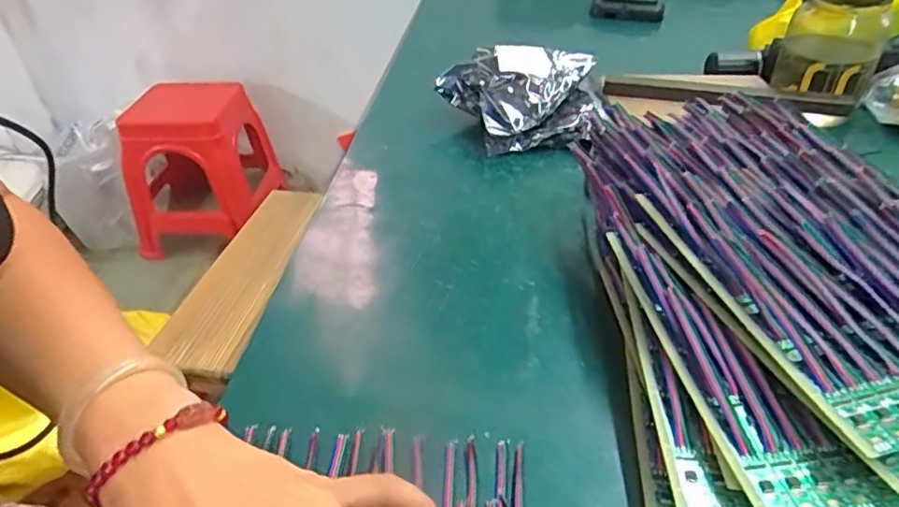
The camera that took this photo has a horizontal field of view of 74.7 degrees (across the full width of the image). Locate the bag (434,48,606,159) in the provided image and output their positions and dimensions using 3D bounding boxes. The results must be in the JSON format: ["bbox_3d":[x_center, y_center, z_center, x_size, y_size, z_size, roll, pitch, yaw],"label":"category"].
[{"bbox_3d":[0.070,-0.152,0.590,0.163,0.075,0.102,-1,39,2],"label":"bag"}]

